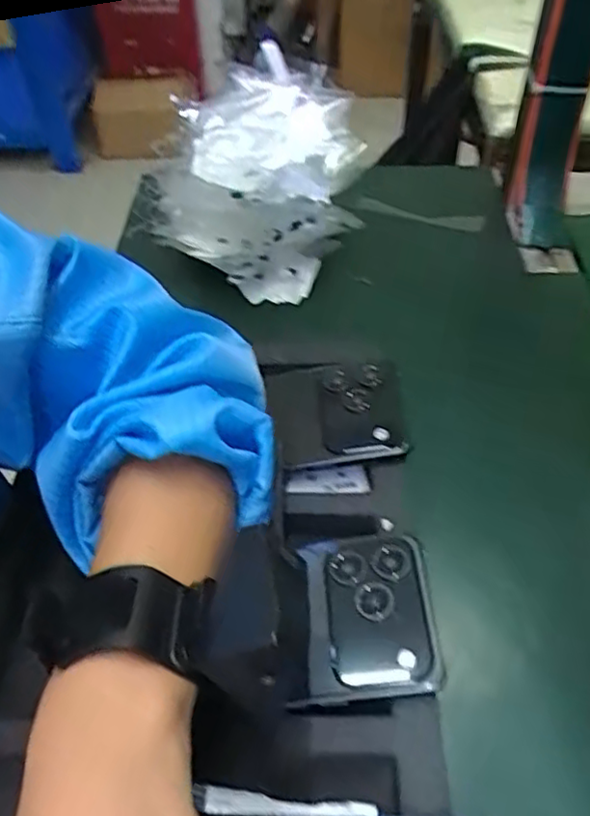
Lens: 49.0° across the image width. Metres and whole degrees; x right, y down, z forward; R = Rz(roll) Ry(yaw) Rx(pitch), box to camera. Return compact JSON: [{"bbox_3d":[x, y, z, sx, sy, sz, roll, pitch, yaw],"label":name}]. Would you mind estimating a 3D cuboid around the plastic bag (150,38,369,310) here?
[{"bbox_3d":[-0.031,-0.177,0.495,0.155,0.115,0.159,-17,50,-13],"label":"plastic bag"}]

